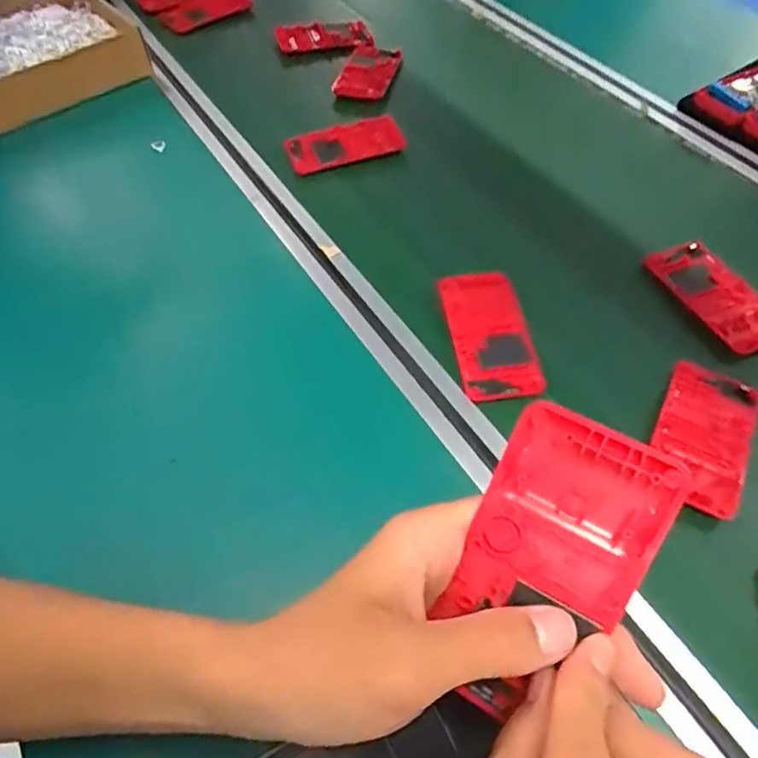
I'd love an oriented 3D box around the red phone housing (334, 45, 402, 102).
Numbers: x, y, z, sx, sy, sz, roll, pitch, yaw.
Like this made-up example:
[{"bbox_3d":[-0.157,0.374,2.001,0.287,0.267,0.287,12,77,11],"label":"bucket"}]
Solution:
[{"bbox_3d":[-0.013,-0.383,0.725,0.060,0.012,0.113,12,55,8],"label":"red phone housing"}]

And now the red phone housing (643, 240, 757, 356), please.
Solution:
[{"bbox_3d":[0.288,-0.071,0.500,0.063,0.011,0.120,-16,56,-12],"label":"red phone housing"}]

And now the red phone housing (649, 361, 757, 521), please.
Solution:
[{"bbox_3d":[0.230,0.040,0.417,0.060,0.013,0.119,25,57,16],"label":"red phone housing"}]

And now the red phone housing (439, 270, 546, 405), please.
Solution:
[{"bbox_3d":[0.090,-0.039,0.479,0.065,0.015,0.127,-6,54,-5],"label":"red phone housing"}]

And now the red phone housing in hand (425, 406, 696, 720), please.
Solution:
[{"bbox_3d":[0.061,0.073,0.223,0.060,0.013,0.120,28,103,18],"label":"red phone housing in hand"}]

